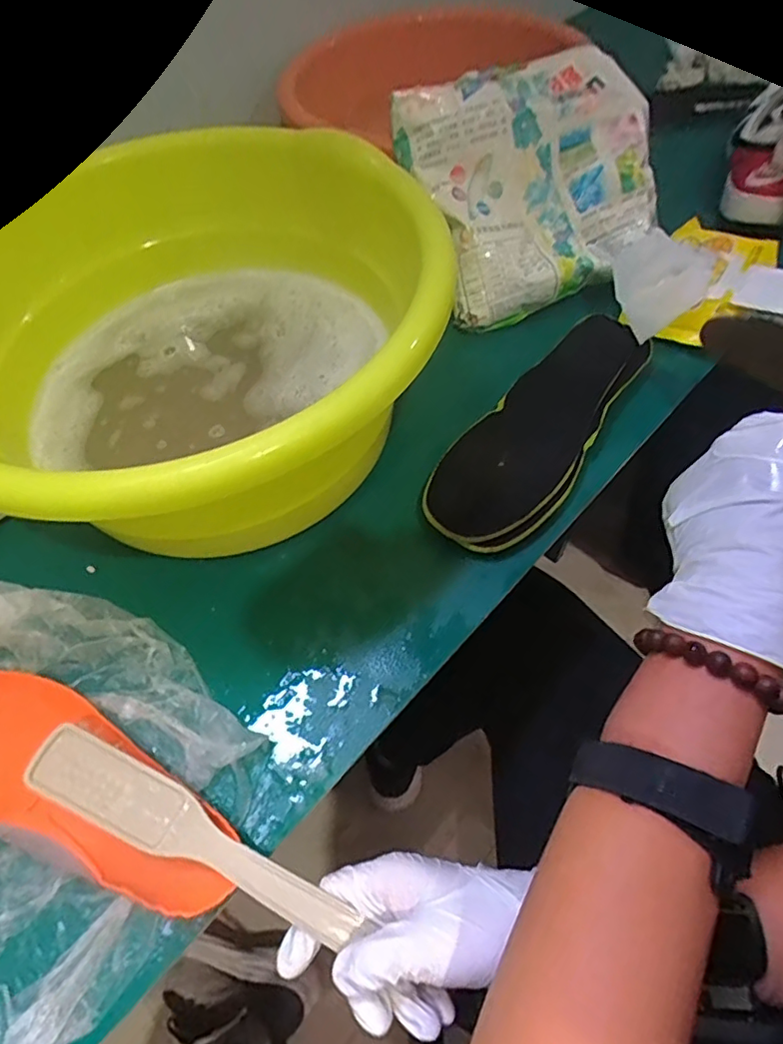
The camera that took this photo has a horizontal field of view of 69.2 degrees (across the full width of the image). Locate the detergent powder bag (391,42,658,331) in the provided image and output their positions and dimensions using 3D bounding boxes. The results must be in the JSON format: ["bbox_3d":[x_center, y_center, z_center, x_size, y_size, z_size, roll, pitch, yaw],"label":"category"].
[{"bbox_3d":[0.138,-0.333,0.542,0.229,0.053,0.226,-24,103,0],"label":"detergent powder bag"}]

